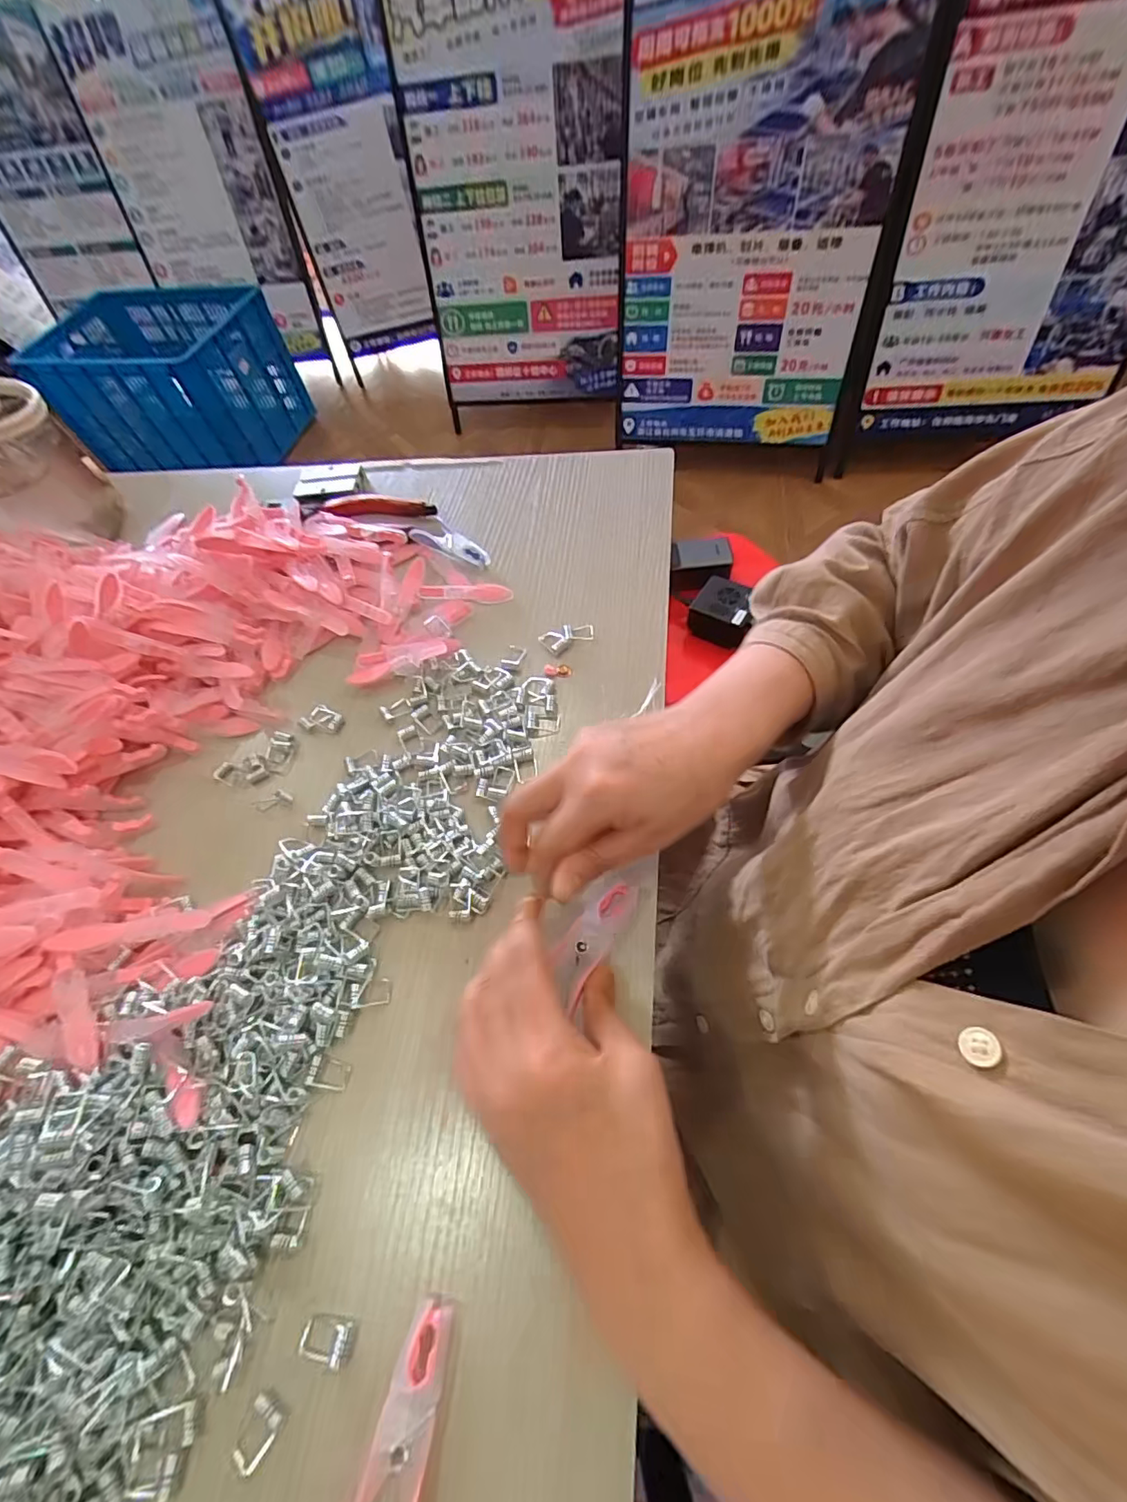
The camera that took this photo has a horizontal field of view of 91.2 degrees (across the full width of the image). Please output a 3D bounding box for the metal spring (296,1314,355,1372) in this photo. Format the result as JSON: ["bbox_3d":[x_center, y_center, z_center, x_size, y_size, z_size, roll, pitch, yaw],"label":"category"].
[{"bbox_3d":[-0.104,0.259,0.243,0.024,0.007,0.016,0,60,7],"label":"metal spring"}]

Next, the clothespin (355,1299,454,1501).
[{"bbox_3d":[-0.064,0.275,0.222,0.031,0.010,0.079,9,62,12],"label":"clothespin"}]

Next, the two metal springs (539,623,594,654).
[{"bbox_3d":[0.003,-0.090,0.427,0.039,0.012,0.023,-27,61,-8],"label":"two metal springs"}]

